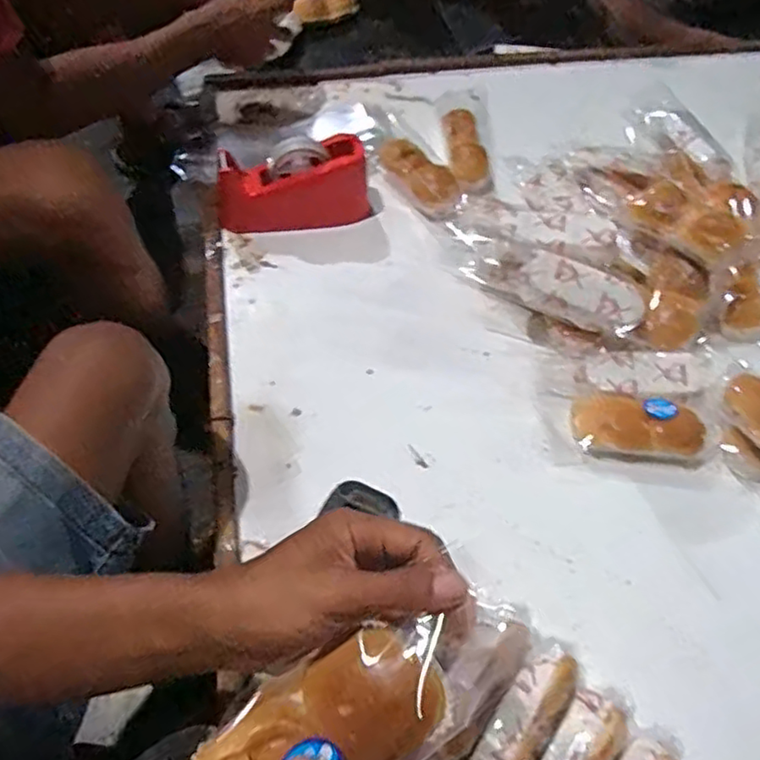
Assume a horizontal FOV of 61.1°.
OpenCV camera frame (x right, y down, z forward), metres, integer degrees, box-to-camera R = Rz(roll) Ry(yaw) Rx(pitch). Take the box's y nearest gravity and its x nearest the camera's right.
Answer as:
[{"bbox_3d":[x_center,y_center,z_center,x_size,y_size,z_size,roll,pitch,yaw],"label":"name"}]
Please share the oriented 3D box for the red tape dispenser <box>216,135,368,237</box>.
[{"bbox_3d":[-0.120,-0.267,0.887,0.210,0.111,0.058,-11,59,-7],"label":"red tape dispenser"}]

